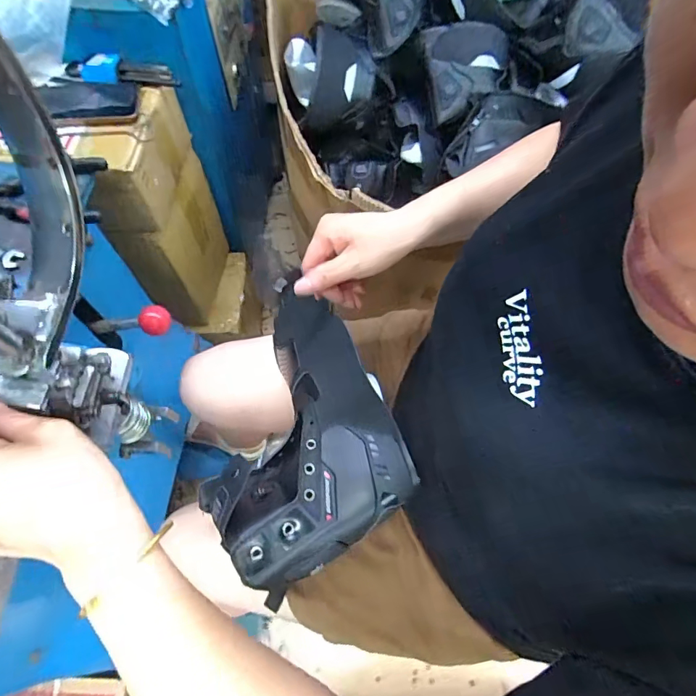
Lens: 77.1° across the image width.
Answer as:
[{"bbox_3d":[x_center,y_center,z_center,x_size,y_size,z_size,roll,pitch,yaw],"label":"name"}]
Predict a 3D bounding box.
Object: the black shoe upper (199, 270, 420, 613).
[{"bbox_3d":[-0.055,0.087,0.420,0.185,0.115,0.216,-33,70,-16],"label":"black shoe upper"}]

